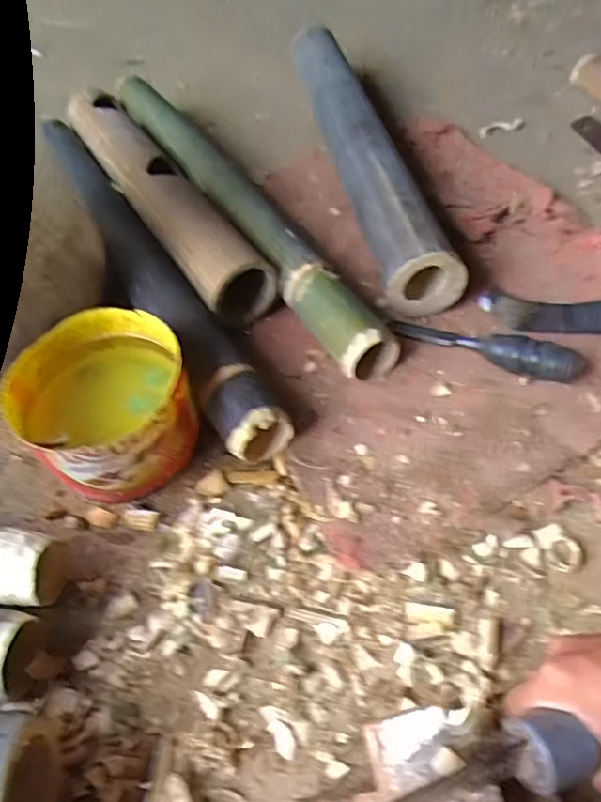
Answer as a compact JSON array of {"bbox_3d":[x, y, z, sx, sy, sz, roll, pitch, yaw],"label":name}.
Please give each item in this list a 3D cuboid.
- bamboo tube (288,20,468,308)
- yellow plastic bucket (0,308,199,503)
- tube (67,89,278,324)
[{"bbox_3d":[0.077,-0.348,0.793,0.085,0.082,0.596,-11,54,-4],"label":"bamboo tube"},{"bbox_3d":[-0.175,0.005,0.552,0.140,0.095,0.154,-2,54,2],"label":"yellow plastic bucket"},{"bbox_3d":[-0.188,-0.278,0.759,0.079,0.073,0.494,-28,57,-16],"label":"tube"}]

